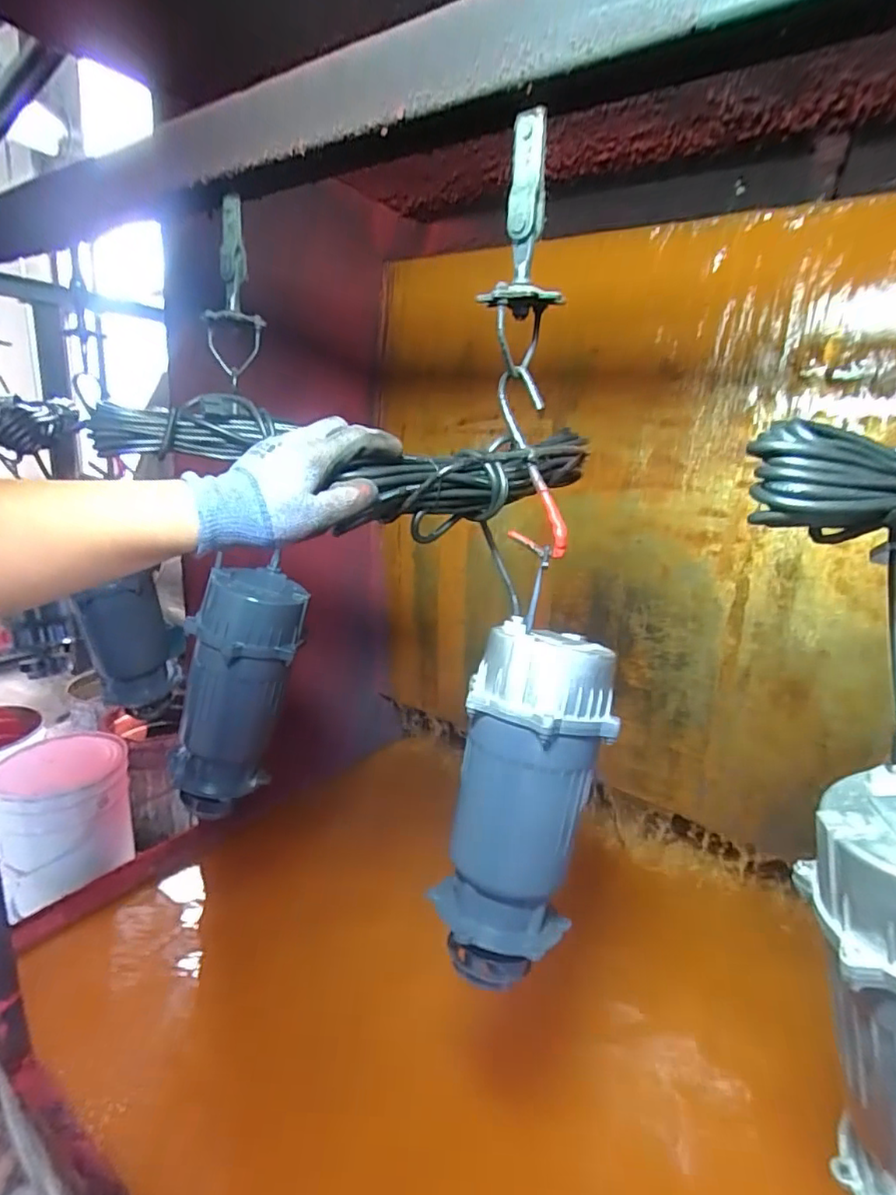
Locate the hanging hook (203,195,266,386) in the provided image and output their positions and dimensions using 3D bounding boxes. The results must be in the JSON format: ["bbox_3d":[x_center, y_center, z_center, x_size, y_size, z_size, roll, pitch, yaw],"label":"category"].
[{"bbox_3d":[-0.269,-0.380,0.738,0.069,0.194,0.045,-4,17,-23],"label":"hanging hook"}]

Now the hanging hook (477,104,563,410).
[{"bbox_3d":[0.067,-0.294,0.531,0.070,0.222,0.057,5,16,6],"label":"hanging hook"}]

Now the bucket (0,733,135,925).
[{"bbox_3d":[-0.954,0.546,1.477,0.285,0.298,0.260,-7,19,-32],"label":"bucket"}]

